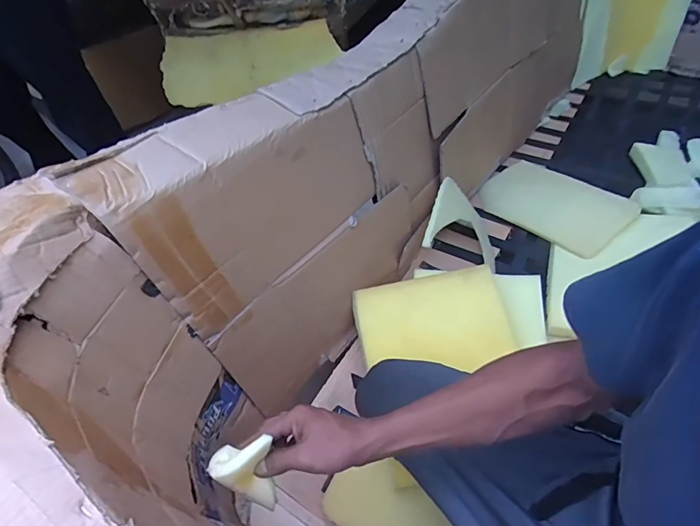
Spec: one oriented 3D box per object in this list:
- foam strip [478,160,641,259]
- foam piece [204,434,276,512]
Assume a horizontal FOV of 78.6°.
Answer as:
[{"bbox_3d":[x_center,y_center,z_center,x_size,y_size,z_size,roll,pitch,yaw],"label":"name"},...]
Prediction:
[{"bbox_3d":[0.515,-0.156,1.100,0.239,0.034,0.335,-37,54,-16],"label":"foam strip"},{"bbox_3d":[-0.111,0.217,0.457,0.070,0.059,0.052,12,53,13],"label":"foam piece"}]

